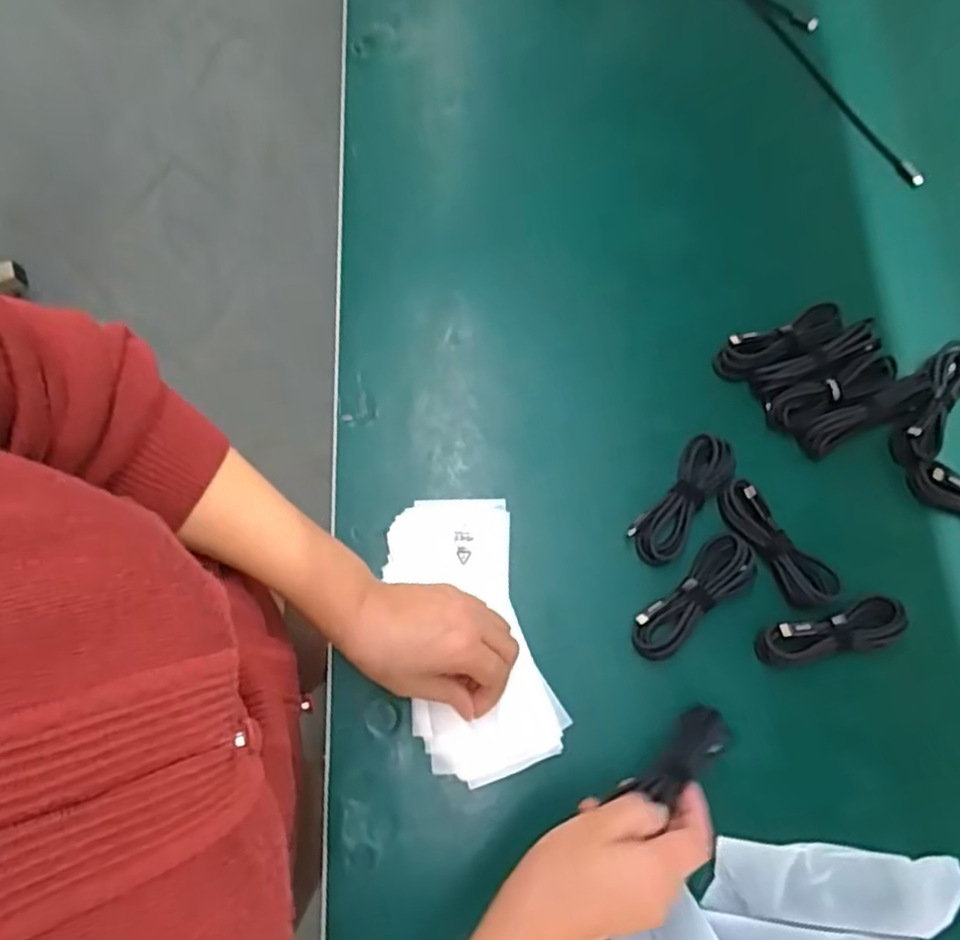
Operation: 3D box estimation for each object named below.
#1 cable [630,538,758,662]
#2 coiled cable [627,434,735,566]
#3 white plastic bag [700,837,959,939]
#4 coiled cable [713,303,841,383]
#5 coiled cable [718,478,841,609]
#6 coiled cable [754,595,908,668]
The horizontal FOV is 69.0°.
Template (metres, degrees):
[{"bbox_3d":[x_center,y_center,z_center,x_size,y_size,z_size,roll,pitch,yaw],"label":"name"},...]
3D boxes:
[{"bbox_3d":[0.157,0.093,0.513,0.111,0.011,0.037,-39,77,-14],"label":"cable"},{"bbox_3d":[0.157,0.022,0.537,0.039,0.021,0.109,36,73,10],"label":"coiled cable"},{"bbox_3d":[0.228,0.267,0.448,0.155,0.014,0.046,5,80,1],"label":"white plastic bag"},{"bbox_3d":[0.248,-0.105,0.578,0.106,0.024,0.034,-23,74,-7],"label":"coiled cable"},{"bbox_3d":[0.220,0.056,0.522,0.033,0.016,0.108,-36,76,-13],"label":"coiled cable"},{"bbox_3d":[0.255,0.117,0.500,0.112,0.019,0.032,-14,72,-7],"label":"coiled cable"}]

